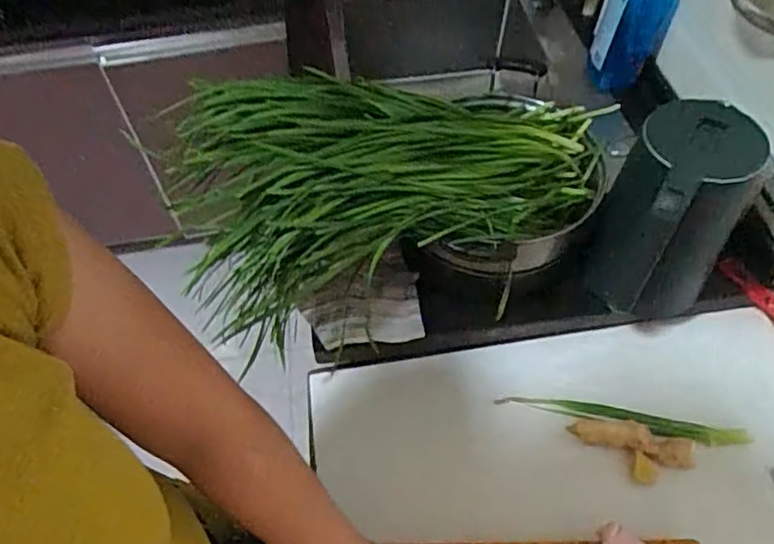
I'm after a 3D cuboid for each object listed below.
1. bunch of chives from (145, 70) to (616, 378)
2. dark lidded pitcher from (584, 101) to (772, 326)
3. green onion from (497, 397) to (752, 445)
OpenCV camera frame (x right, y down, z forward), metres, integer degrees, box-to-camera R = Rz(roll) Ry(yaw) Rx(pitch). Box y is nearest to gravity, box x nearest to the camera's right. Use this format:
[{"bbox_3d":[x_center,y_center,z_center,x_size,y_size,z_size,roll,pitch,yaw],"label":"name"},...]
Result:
[{"bbox_3d":[0.016,-0.116,0.666,0.480,0.137,0.250,-21,55,-13],"label":"bunch of chives"},{"bbox_3d":[0.310,-0.061,0.671,0.117,0.204,0.173,26,58,21],"label":"dark lidded pitcher"},{"bbox_3d":[0.271,0.171,0.717,0.274,0.015,0.028,10,54,10],"label":"green onion"}]

